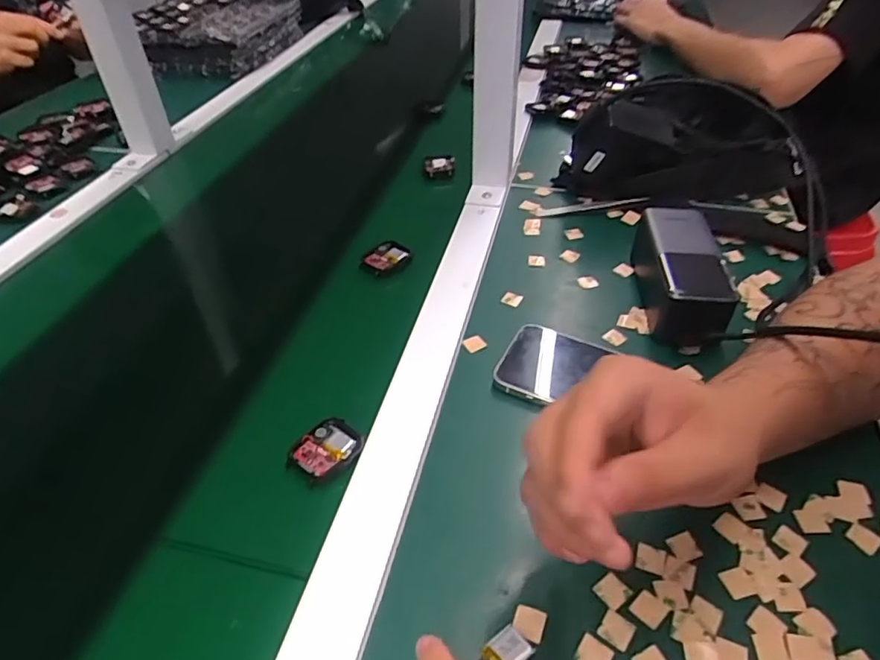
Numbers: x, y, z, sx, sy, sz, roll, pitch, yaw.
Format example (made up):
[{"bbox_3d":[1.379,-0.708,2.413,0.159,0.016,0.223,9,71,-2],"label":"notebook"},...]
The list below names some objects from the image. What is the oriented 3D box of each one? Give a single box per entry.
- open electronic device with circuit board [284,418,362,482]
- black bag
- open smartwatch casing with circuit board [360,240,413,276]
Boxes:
[{"bbox_3d":[-0.075,0.080,0.381,0.040,0.010,0.047,24,49,25],"label":"open electronic device with circuit board"},{"bbox_3d":[0.260,-0.207,0.618,0.241,0.095,0.119,-5,43,-3],"label":"black bag"},{"bbox_3d":[-0.053,-0.067,0.547,0.037,0.016,0.046,29,51,29],"label":"open smartwatch casing with circuit board"}]

